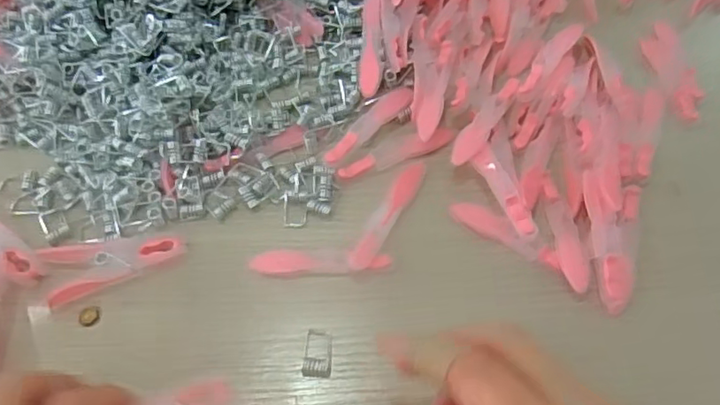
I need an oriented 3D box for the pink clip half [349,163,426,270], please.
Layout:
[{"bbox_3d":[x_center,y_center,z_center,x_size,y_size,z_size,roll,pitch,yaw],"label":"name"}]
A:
[{"bbox_3d":[0.017,0.007,0.330,0.014,0.012,0.079,24,63,15],"label":"pink clip half"}]

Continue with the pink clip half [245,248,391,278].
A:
[{"bbox_3d":[-0.022,0.032,0.319,0.076,0.007,0.015,0,59,2],"label":"pink clip half"}]

